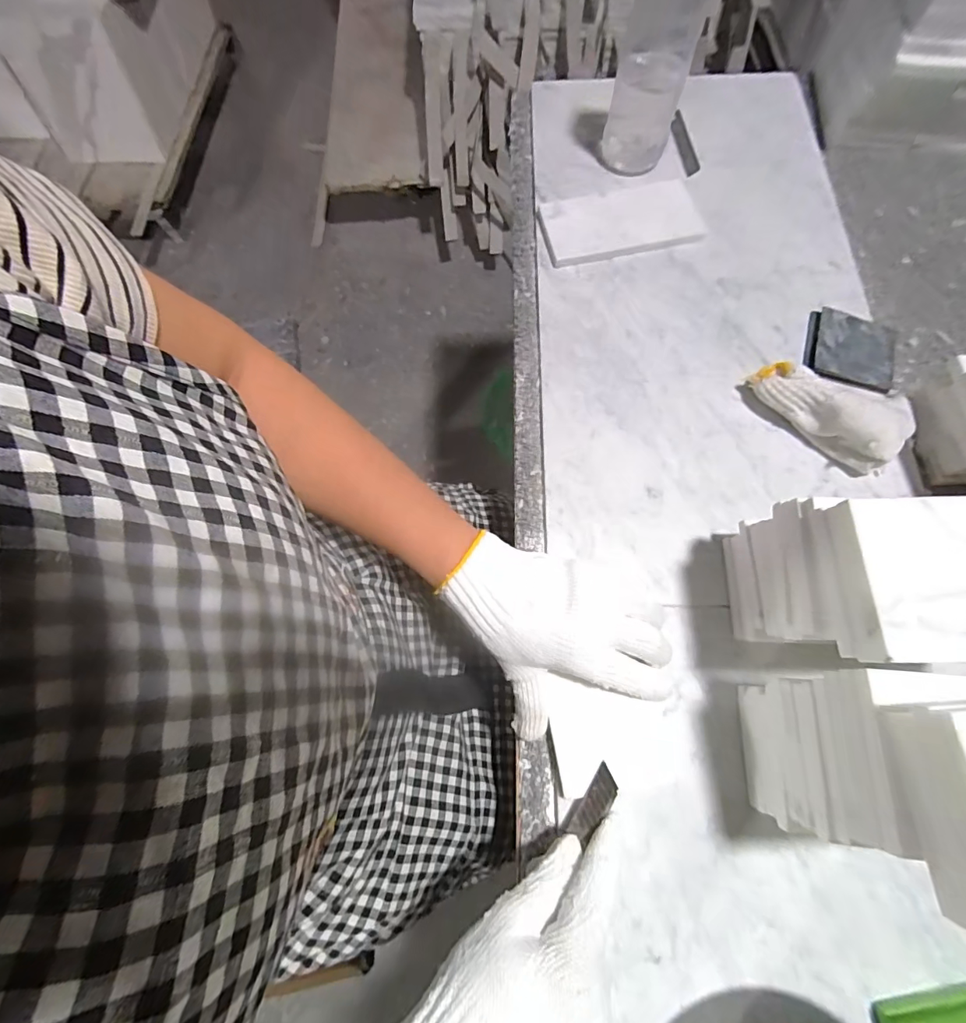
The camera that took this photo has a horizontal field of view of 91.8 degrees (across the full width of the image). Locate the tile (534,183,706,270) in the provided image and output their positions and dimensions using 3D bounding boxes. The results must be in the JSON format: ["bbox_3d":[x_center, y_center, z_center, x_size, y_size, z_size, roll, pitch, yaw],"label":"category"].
[{"bbox_3d":[0.138,-0.291,0.465,0.155,0.008,0.074,-13,70,-2],"label":"tile"}]

